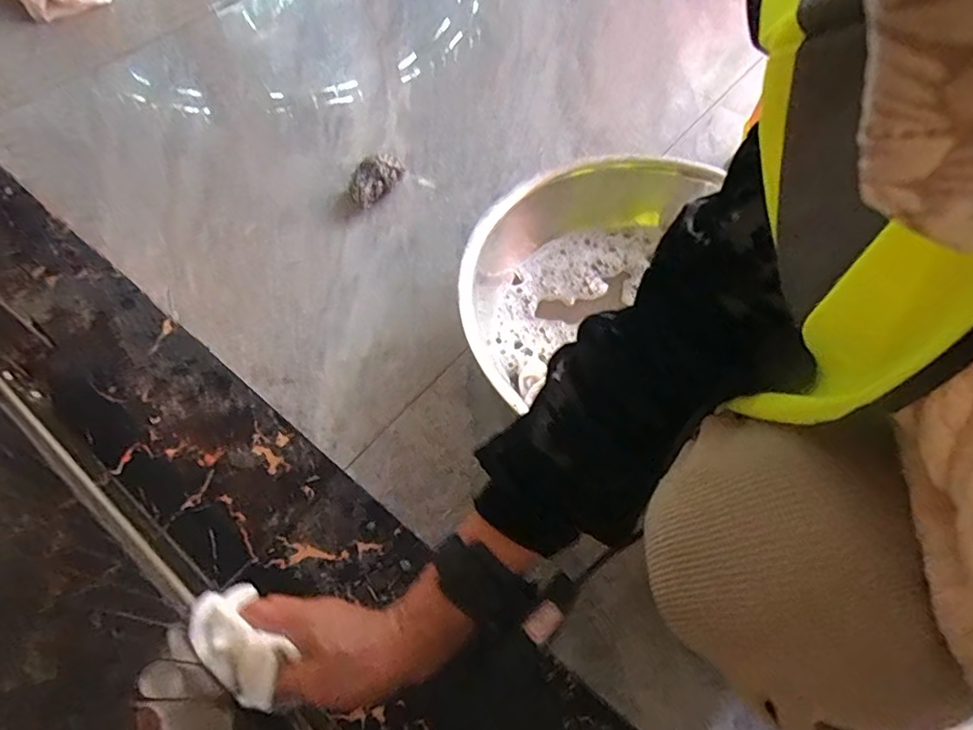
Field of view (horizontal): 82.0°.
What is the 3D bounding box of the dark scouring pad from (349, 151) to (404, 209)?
[{"bbox_3d":[-0.147,-0.249,0.748,0.081,0.047,0.051,-37,67,-20],"label":"dark scouring pad"}]

